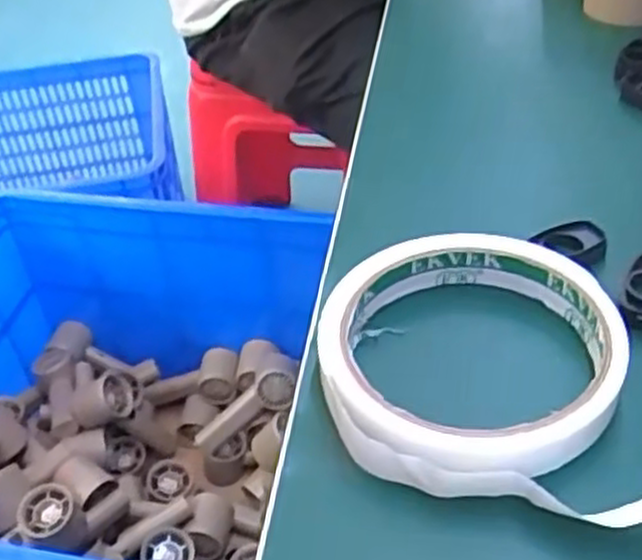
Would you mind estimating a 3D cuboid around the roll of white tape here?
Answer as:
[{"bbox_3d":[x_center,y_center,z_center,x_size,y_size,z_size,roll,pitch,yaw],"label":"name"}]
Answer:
[{"bbox_3d":[0.045,0.023,0.247,0.088,0.018,0.097,14,45,20],"label":"roll of white tape"}]

